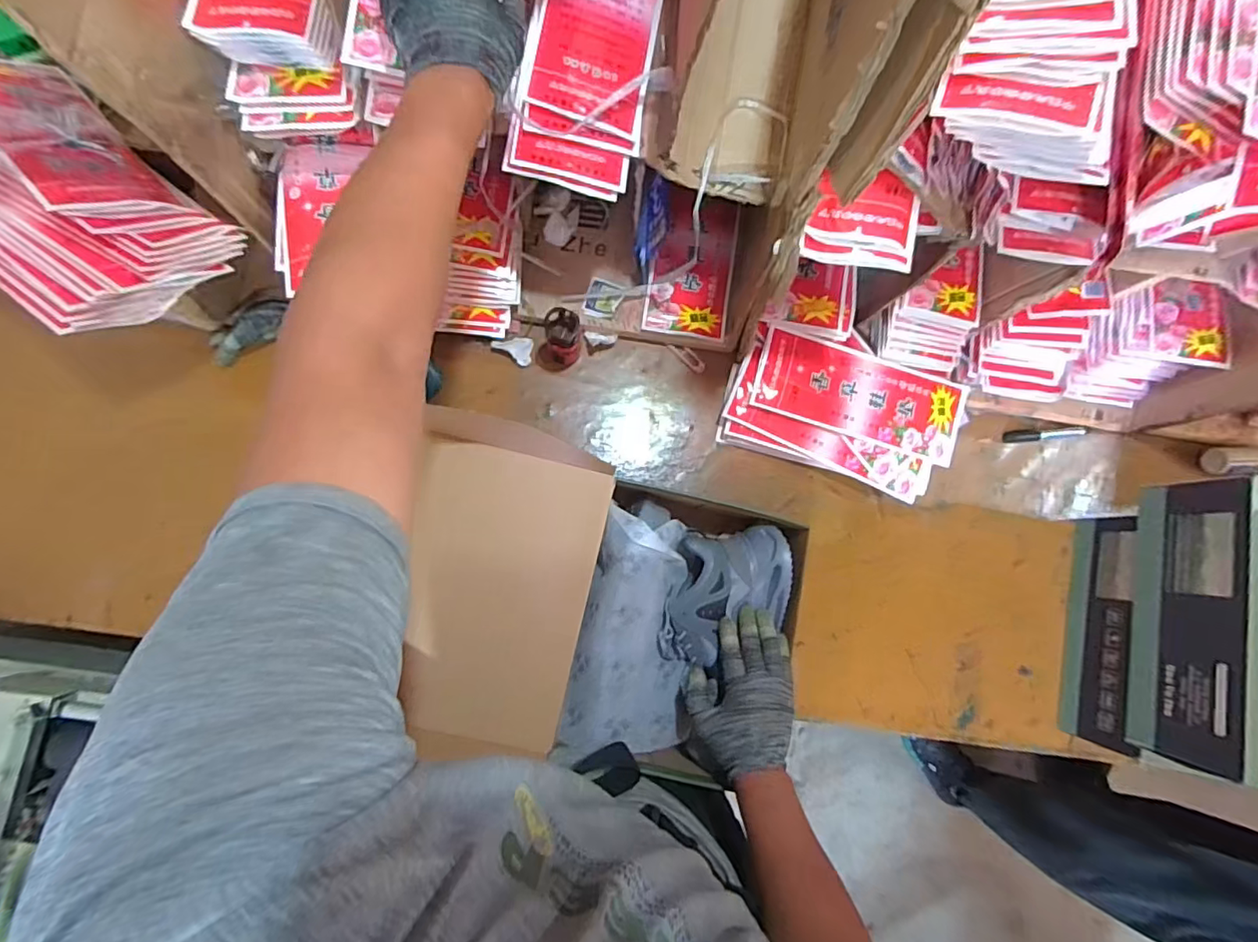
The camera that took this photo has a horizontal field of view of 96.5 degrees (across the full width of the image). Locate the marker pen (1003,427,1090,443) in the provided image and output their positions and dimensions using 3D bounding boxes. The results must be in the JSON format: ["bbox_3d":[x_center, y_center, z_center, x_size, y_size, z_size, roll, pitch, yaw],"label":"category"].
[{"bbox_3d":[0.644,-0.056,0.869,0.128,0.019,0.018,-3,84,-5],"label":"marker pen"}]

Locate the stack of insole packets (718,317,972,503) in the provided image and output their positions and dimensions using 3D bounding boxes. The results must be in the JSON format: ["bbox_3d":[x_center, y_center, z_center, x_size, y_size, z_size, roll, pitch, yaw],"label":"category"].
[{"bbox_3d":[0.310,-0.086,0.819,0.324,0.068,0.180,19,82,-3],"label":"stack of insole packets"}]

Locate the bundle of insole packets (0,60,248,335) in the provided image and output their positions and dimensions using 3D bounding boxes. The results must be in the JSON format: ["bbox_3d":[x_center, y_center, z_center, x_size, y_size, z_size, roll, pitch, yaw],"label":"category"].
[{"bbox_3d":[-0.616,-0.291,0.593,0.310,0.112,0.192,37,82,0],"label":"bundle of insole packets"}]

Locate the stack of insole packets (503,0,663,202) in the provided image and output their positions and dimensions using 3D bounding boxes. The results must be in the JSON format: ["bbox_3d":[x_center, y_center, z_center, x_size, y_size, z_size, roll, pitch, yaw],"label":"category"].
[{"bbox_3d":[-0.035,-0.459,0.590,0.144,0.051,0.322,8,83,-4],"label":"stack of insole packets"}]

